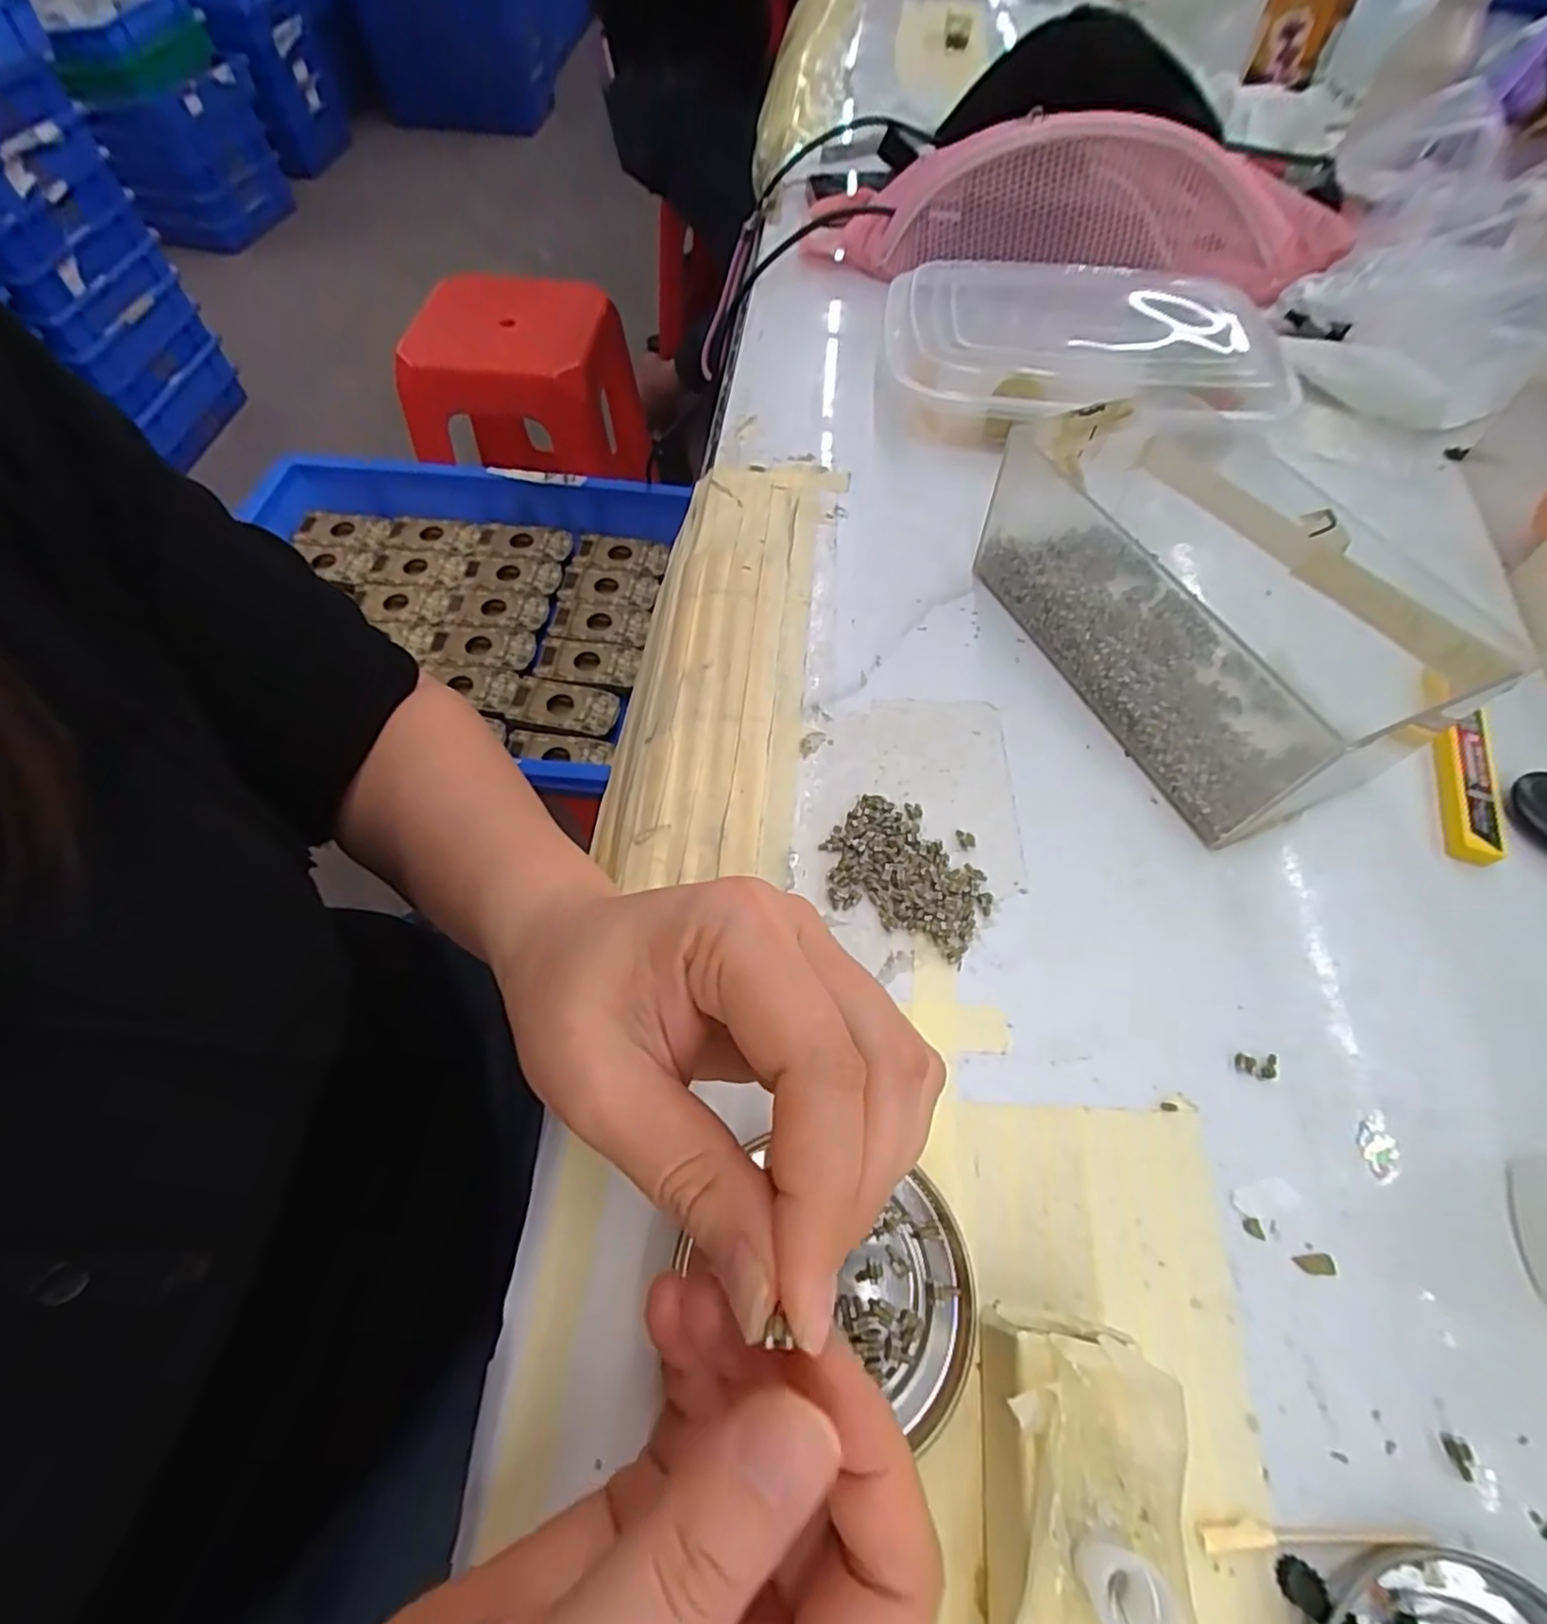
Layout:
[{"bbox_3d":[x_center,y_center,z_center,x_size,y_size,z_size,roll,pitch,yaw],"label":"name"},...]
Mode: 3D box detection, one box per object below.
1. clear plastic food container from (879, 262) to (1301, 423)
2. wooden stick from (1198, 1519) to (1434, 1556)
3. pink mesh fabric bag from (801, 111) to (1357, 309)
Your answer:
[{"bbox_3d":[0.177,-0.263,0.398,0.225,0.048,0.152,6,60,1],"label":"clear plastic food container"},{"bbox_3d":[0.132,0.177,0.169,0.056,0.004,0.006,-1,59,-2],"label":"wooden stick"},{"bbox_3d":[0.192,-0.398,0.454,0.336,0.087,0.059,15,60,8],"label":"pink mesh fabric bag"}]

